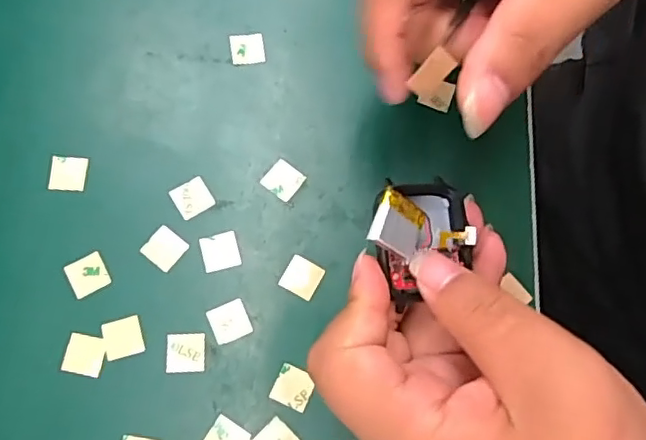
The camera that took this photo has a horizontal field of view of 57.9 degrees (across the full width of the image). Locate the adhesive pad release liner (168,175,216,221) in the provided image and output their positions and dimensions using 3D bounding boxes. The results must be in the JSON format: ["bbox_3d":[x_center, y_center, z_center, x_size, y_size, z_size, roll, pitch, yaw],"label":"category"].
[{"bbox_3d":[-0.058,-0.010,0.260,0.016,0.004,0.016,-31,80,-11],"label":"adhesive pad release liner"}]

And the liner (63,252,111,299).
[{"bbox_3d":[-0.100,0.023,0.249,0.016,0.004,0.016,-29,78,-10],"label":"liner"}]

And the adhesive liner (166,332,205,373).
[{"bbox_3d":[-0.057,0.055,0.243,0.016,0.004,0.016,-1,71,-4],"label":"adhesive liner"}]

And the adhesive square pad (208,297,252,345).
[{"bbox_3d":[-0.039,0.043,0.247,0.016,0.004,0.015,-22,73,-8],"label":"adhesive square pad"}]

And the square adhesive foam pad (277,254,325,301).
[{"bbox_3d":[-0.009,0.025,0.254,0.016,0.004,0.016,27,72,5],"label":"square adhesive foam pad"}]

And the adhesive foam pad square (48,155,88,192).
[{"bbox_3d":[-0.113,-0.021,0.260,0.015,0.004,0.016,4,75,-4],"label":"adhesive foam pad square"}]

